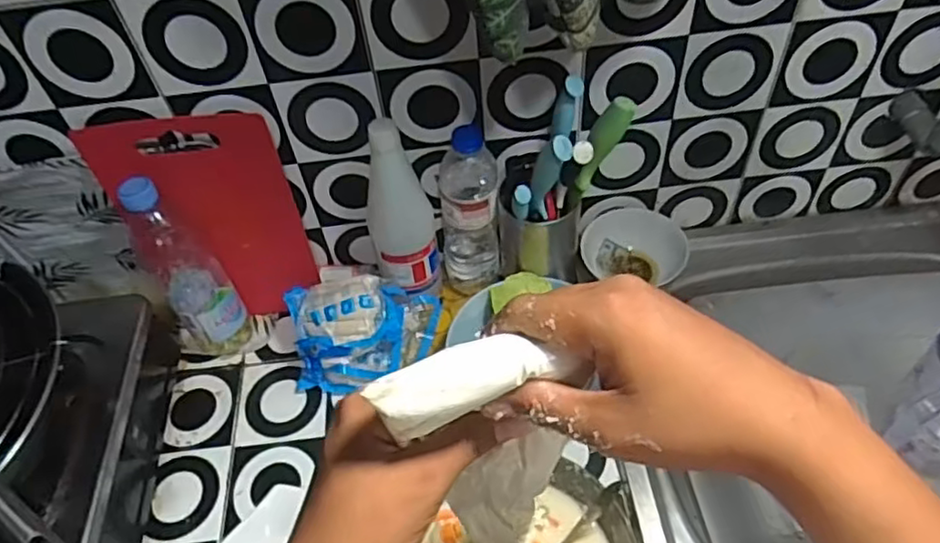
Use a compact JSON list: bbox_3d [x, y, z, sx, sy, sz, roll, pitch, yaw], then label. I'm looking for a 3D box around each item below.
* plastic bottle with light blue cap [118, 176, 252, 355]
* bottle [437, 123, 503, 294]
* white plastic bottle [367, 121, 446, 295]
[{"bbox_3d":[-0.305,0.005,0.707,0.072,0.246,0.059,-33,56,-20],"label":"plastic bottle with light blue cap"},{"bbox_3d":[0.000,-0.062,0.737,0.064,0.230,0.068,-5,51,2],"label":"bottle"},{"bbox_3d":[-0.077,-0.066,0.705,0.070,0.224,0.080,-13,51,-5],"label":"white plastic bottle"}]

